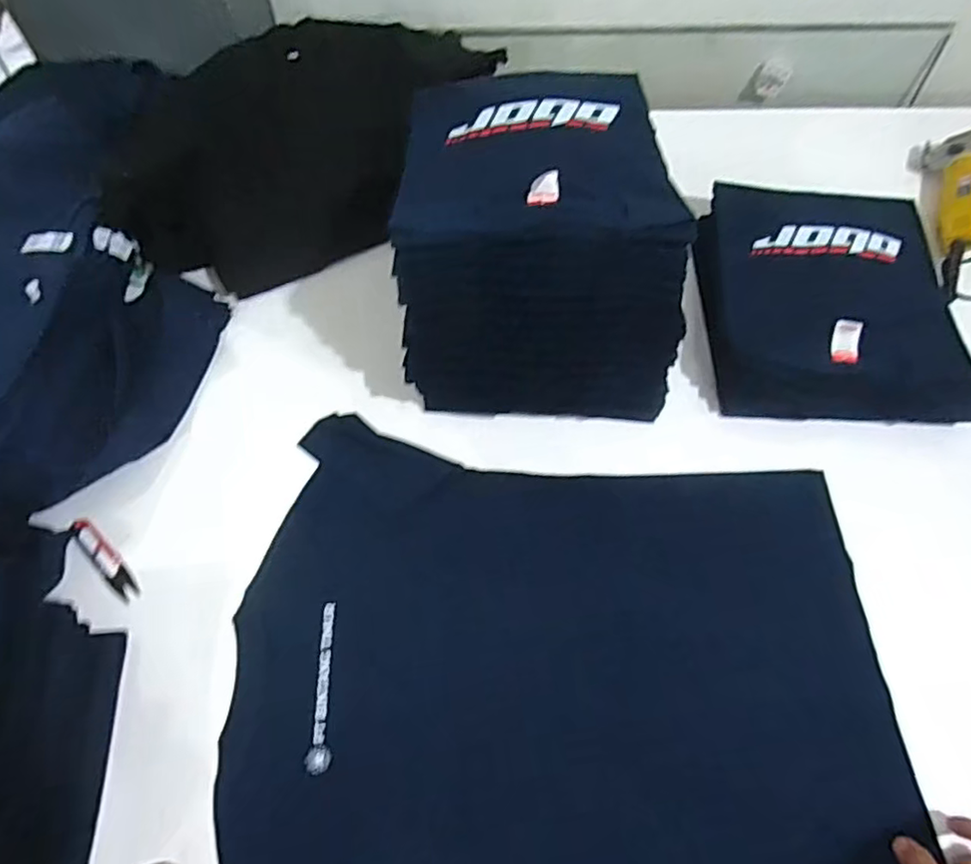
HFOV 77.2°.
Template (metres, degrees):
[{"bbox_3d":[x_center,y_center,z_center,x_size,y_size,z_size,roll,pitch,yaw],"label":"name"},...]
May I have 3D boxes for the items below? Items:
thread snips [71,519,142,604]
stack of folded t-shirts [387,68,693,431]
[{"bbox_3d":[-0.423,0.141,0.677,0.117,0.009,0.028,41,68,20],"label":"thread snips"},{"bbox_3d":[0.067,-0.234,0.747,0.307,0.227,0.368,2,61,1],"label":"stack of folded t-shirts"}]

